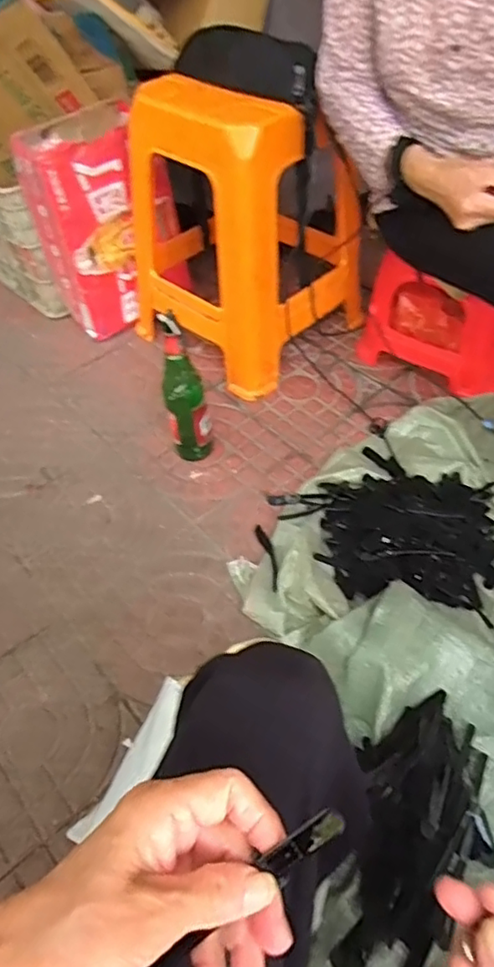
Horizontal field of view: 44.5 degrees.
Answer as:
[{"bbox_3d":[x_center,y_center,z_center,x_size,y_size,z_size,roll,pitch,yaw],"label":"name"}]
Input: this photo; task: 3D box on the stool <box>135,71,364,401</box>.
[{"bbox_3d":[-0.018,-0.477,1.168,0.385,0.501,0.315,27,55,29],"label":"stool"}]

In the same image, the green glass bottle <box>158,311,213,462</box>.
[{"bbox_3d":[-0.105,-0.152,1.009,0.064,0.279,0.059,16,51,21],"label":"green glass bottle"}]

